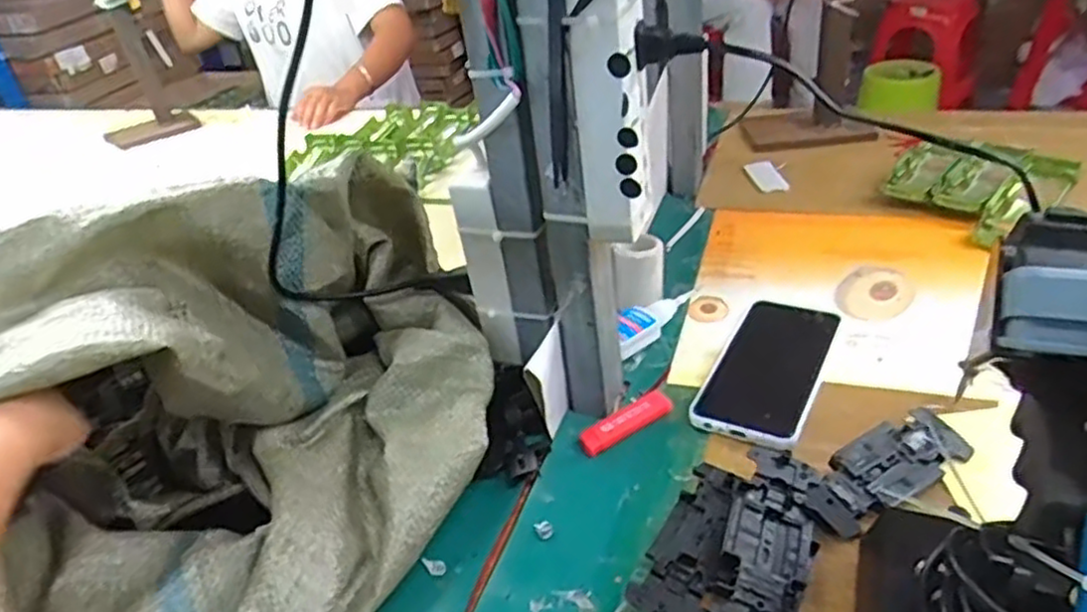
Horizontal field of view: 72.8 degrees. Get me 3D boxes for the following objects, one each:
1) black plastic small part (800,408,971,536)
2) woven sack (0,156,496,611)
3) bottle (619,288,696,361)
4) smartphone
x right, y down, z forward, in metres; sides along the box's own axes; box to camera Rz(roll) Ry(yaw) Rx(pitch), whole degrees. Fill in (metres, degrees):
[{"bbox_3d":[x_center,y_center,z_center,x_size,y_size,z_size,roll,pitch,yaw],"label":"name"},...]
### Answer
[{"bbox_3d":[0.224,0.108,0.482,0.125,0.021,0.046,-23,37,-22],"label":"black plastic small part"},{"bbox_3d":[-0.191,0.052,0.461,0.297,0.205,0.326,-15,34,-10],"label":"woven sack"},{"bbox_3d":[0.097,0.008,0.651,0.029,0.027,0.111,22,44,37],"label":"bottle"},{"bbox_3d":[0.180,0.047,0.589,0.077,0.015,0.172,12,38,27],"label":"smartphone"}]

